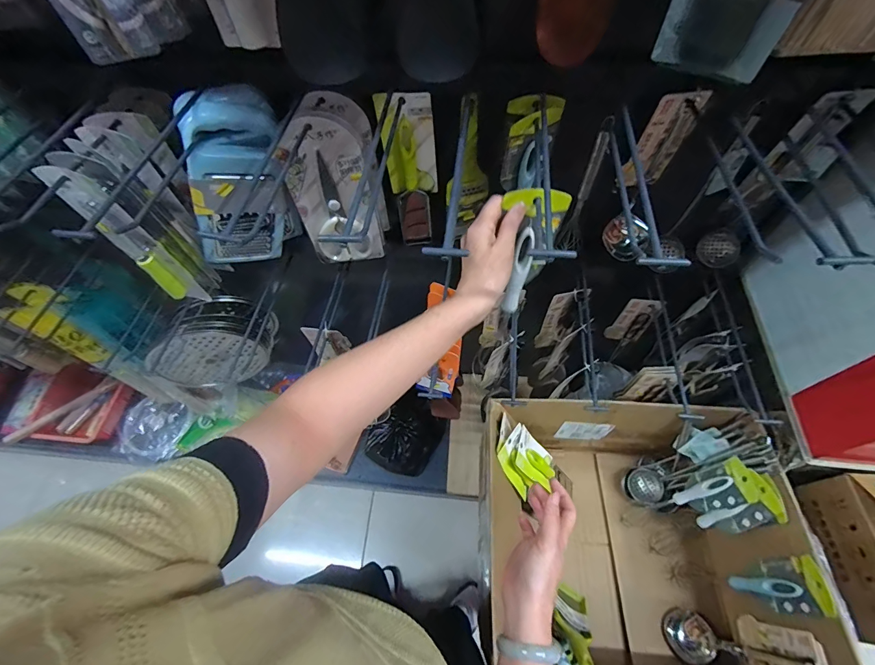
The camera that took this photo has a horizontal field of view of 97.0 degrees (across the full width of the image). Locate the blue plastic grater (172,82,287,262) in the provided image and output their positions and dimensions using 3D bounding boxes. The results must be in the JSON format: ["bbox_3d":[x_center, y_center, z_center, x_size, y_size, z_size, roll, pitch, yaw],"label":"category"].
[{"bbox_3d":[-0.299,-0.211,0.588,0.126,0.269,0.056,-30,61,-37],"label":"blue plastic grater"}]

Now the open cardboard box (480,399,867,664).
[{"bbox_3d":[0.348,0.380,0.714,0.493,0.292,0.416,1,60,4],"label":"open cardboard box"}]

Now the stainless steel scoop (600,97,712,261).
[{"bbox_3d":[0.317,-0.217,0.584,0.068,0.261,0.054,-8,60,-2],"label":"stainless steel scoop"}]

